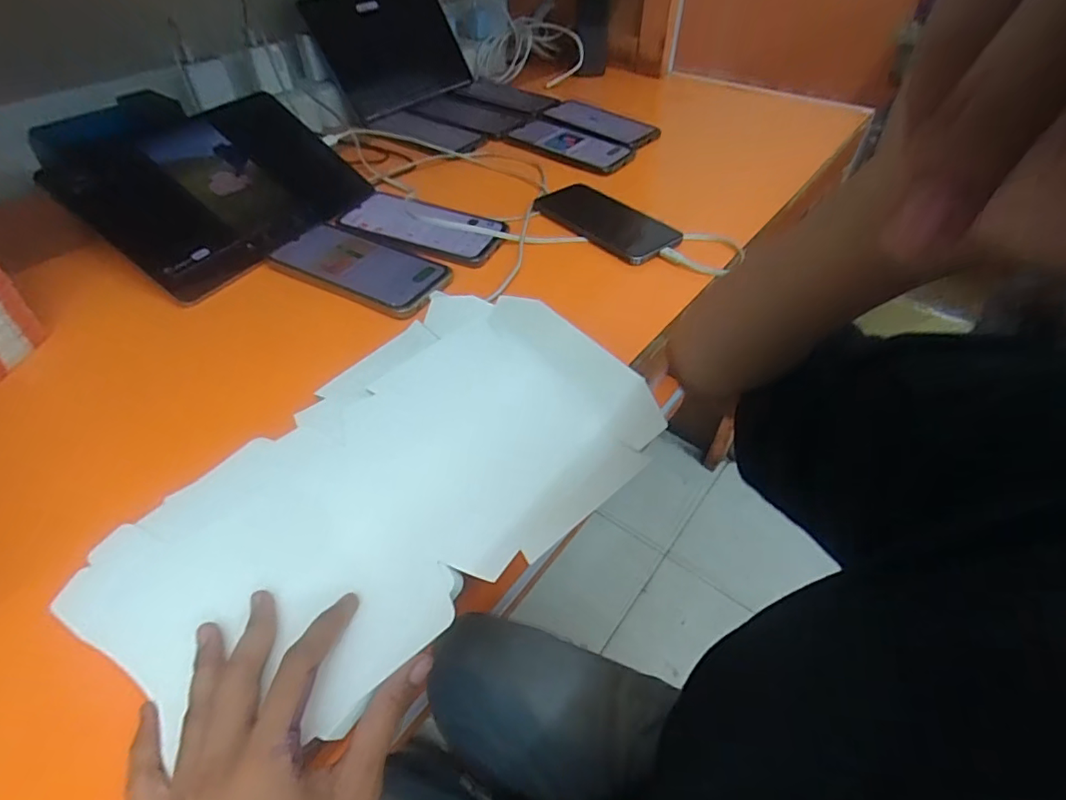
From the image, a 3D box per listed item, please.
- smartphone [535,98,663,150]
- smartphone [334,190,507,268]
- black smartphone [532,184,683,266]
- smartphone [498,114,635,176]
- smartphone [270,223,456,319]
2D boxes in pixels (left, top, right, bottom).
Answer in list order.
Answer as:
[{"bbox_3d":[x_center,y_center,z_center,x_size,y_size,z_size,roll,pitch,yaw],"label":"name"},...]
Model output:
[{"bbox_3d":[0.096,-0.404,0.759,0.171,0.013,0.084,31,53,26],"label":"smartphone"},{"bbox_3d":[-0.112,-0.185,0.544,0.162,0.013,0.079,20,51,14],"label":"smartphone"},{"bbox_3d":[0.078,-0.198,0.573,0.081,0.011,0.167,-33,58,-27],"label":"black smartphone"},{"bbox_3d":[0.047,-0.348,0.712,0.174,0.010,0.094,28,52,24],"label":"smartphone"},{"bbox_3d":[-0.164,-0.127,0.502,0.165,0.008,0.086,22,51,16],"label":"smartphone"}]

